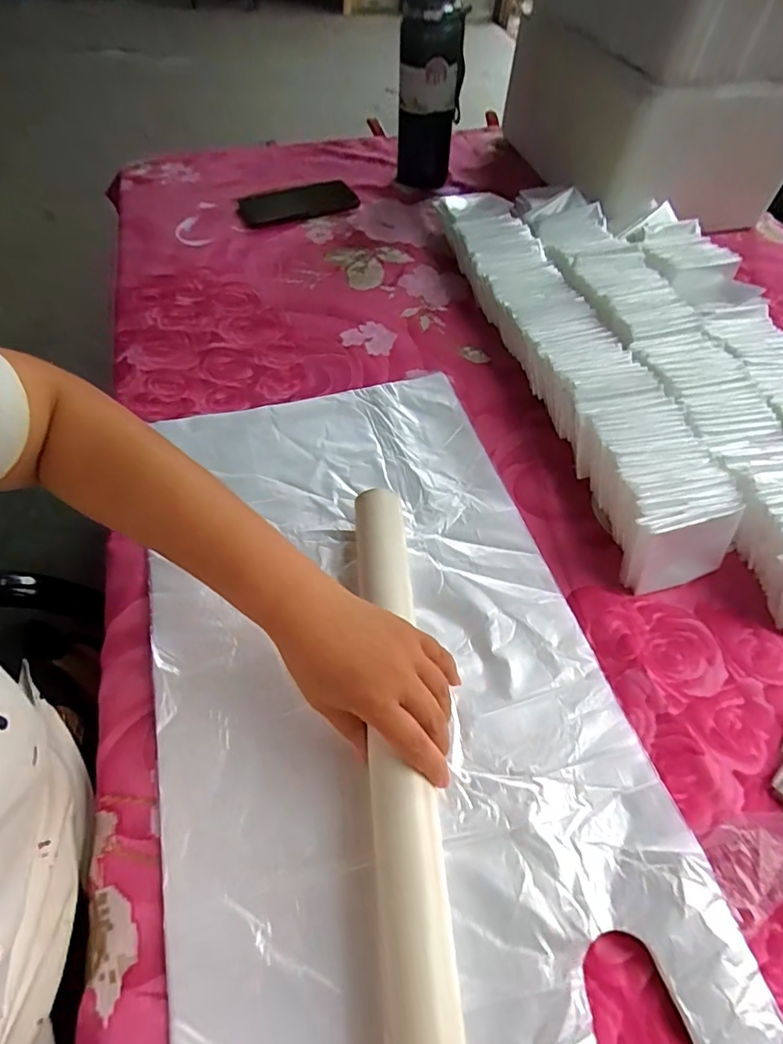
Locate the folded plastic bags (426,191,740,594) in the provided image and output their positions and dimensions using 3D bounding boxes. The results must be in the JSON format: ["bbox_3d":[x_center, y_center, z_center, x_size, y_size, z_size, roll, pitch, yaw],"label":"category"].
[{"bbox_3d":[0.174,-0.194,0.553,0.108,0.062,0.565,-11,57,-8],"label":"folded plastic bags"}]

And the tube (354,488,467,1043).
[{"bbox_3d":[0.005,0.136,0.328,0.044,0.041,0.353,-4,55,-3],"label":"tube"}]

